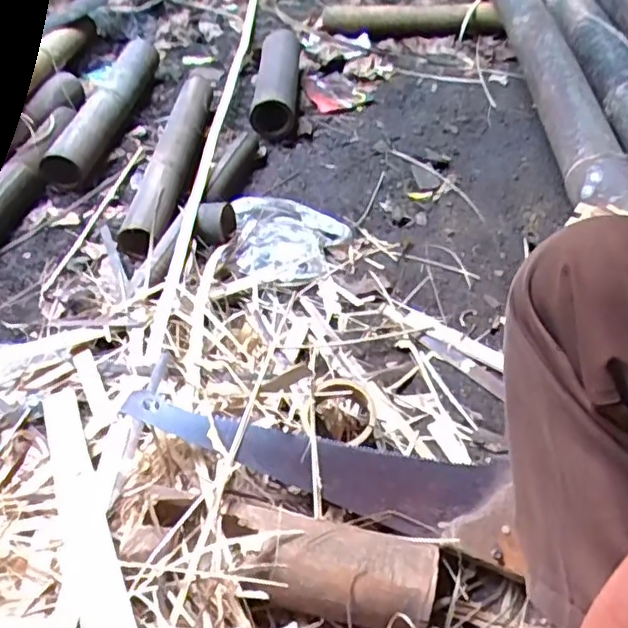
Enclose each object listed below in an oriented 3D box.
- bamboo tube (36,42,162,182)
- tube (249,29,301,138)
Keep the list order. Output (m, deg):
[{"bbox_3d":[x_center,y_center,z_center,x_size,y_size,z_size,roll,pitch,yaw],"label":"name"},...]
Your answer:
[{"bbox_3d":[-0.410,-0.413,1.241,0.086,0.077,0.475,1,47,6],"label":"bamboo tube"},{"bbox_3d":[-0.077,-0.475,1.275,0.088,0.079,0.372,-2,47,3],"label":"tube"}]

